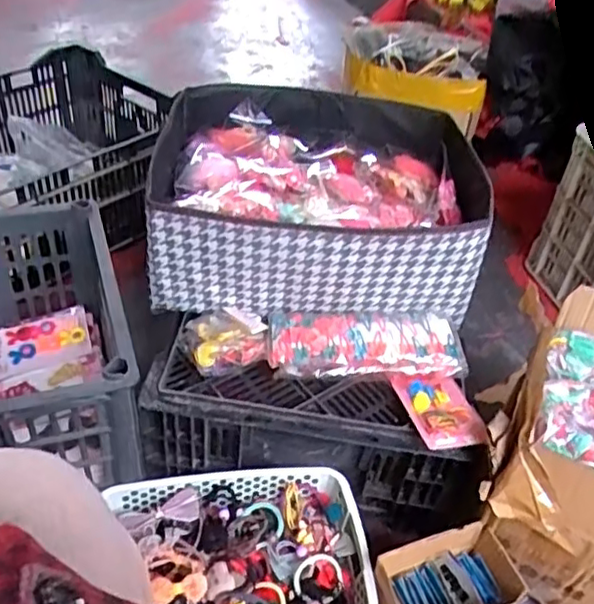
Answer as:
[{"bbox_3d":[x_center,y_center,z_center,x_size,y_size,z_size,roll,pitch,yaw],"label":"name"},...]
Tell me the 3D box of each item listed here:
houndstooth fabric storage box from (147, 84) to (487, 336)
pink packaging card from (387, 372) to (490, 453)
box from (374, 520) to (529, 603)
[{"bbox_3d":[0.019,-0.141,0.856,0.403,0.164,0.358,6,41,-2],"label":"houndstooth fabric storage box"},{"bbox_3d":[0.164,0.124,0.721,0.079,0.019,0.104,-5,42,-13],"label":"pink packaging card"},{"bbox_3d":[0.152,0.333,0.692,0.155,0.119,0.093,-10,44,-19],"label":"box"}]

